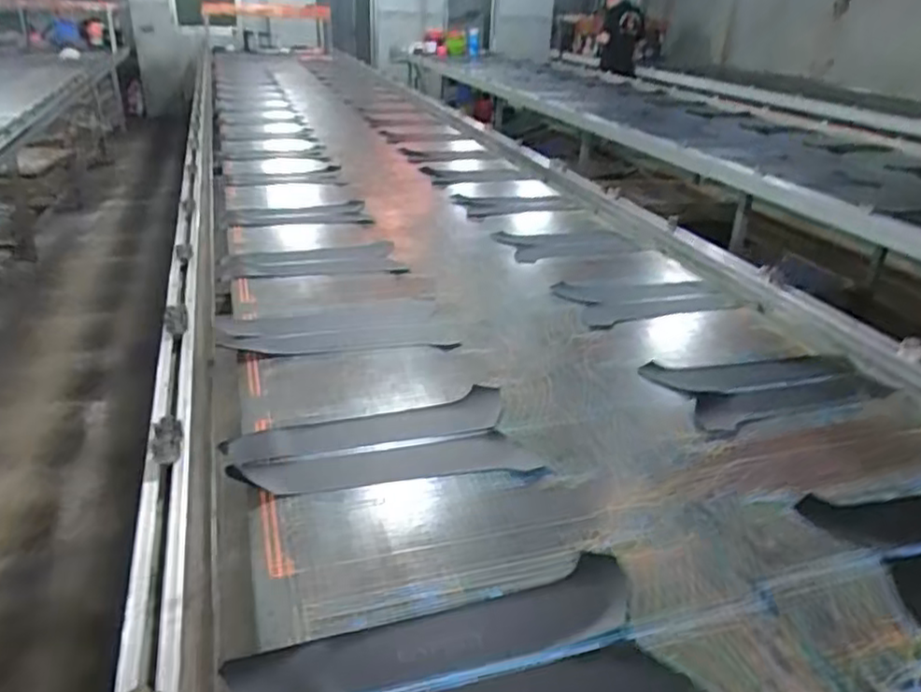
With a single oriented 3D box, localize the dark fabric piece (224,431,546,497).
[{"bbox_3d":[-0.105,0.164,0.987,0.415,0.020,0.096,-4,27,-13],"label":"dark fabric piece"}]

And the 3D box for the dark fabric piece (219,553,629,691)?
[{"bbox_3d":[-0.011,0.305,0.724,0.433,0.009,0.100,-7,28,-19],"label":"dark fabric piece"}]

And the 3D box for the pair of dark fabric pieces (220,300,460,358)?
[{"bbox_3d":[-0.251,-0.038,1.387,0.447,0.023,0.215,-4,27,-14],"label":"pair of dark fabric pieces"}]

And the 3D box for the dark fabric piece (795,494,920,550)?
[{"bbox_3d":[0.652,0.228,0.940,0.379,0.011,0.096,-1,26,-9],"label":"dark fabric piece"}]

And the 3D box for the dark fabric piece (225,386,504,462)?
[{"bbox_3d":[-0.135,0.124,1.075,0.435,0.009,0.114,-7,28,-19],"label":"dark fabric piece"}]

